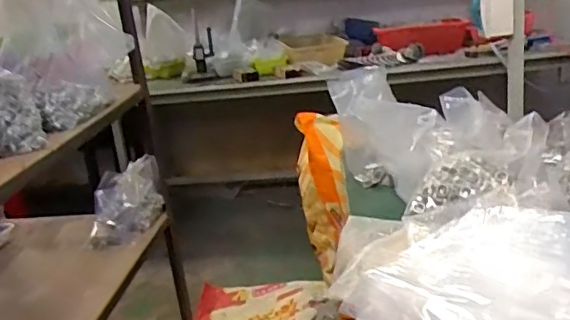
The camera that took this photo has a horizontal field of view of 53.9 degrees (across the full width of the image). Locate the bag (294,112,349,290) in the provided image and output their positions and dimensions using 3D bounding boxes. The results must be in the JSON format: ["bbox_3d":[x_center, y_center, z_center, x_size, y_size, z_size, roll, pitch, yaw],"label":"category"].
[{"bbox_3d":[0.116,0.111,1.713,0.141,0.495,0.128,-5,18,4],"label":"bag"}]

